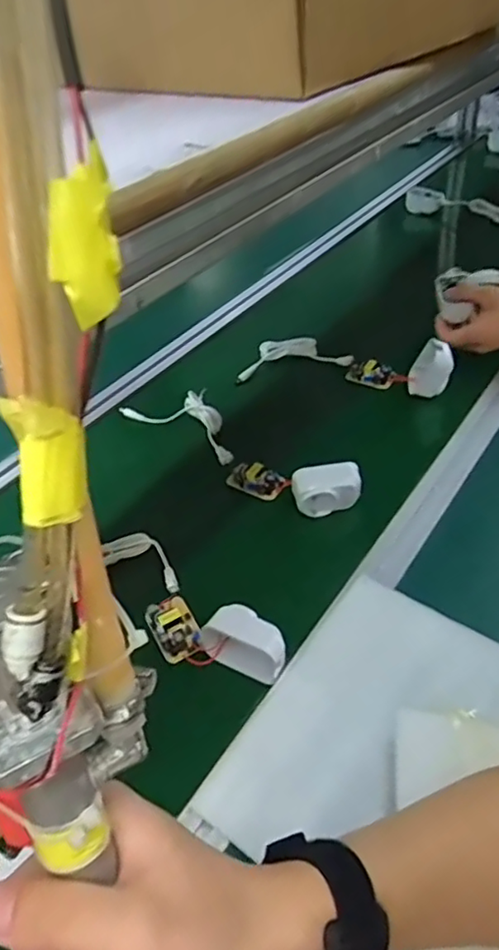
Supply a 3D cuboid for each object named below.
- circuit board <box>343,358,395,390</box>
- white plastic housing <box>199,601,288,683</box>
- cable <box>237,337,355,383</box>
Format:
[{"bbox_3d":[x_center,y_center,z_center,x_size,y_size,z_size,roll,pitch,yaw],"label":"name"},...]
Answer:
[{"bbox_3d":[0.163,-0.136,0.829,0.065,0.035,0.020,15,44,25],"label":"circuit board"},{"bbox_3d":[-0.003,0.139,0.512,0.074,0.042,0.035,22,47,31],"label":"white plastic housing"},{"bbox_3d":[0.063,-0.163,0.872,0.158,0.045,0.063,-6,39,1],"label":"cable"}]

